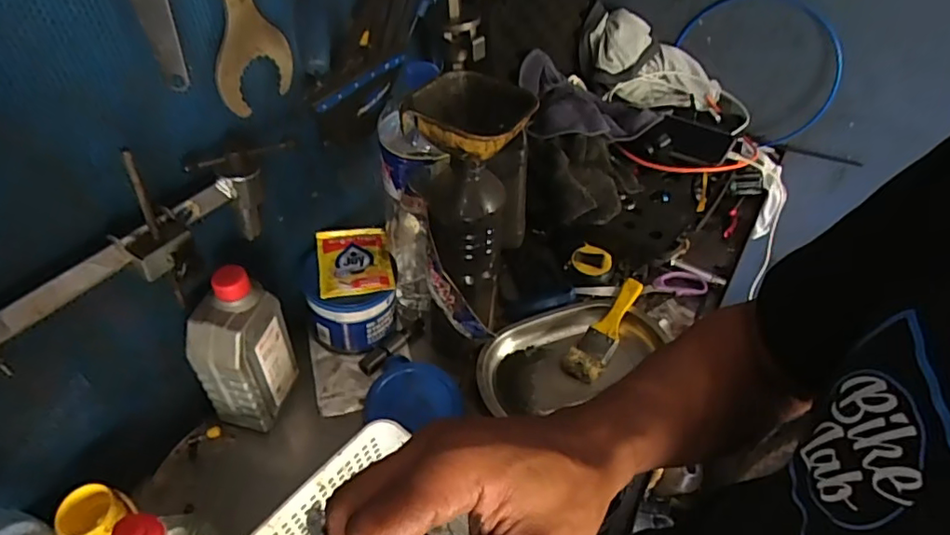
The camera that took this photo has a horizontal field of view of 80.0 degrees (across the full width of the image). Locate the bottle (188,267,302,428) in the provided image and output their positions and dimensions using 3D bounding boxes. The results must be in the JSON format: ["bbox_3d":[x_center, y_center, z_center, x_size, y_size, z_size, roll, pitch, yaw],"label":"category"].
[{"bbox_3d":[-0.221,0.078,0.546,0.054,0.168,0.085,13,48,10],"label":"bottle"}]

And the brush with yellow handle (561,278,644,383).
[{"bbox_3d":[0.155,0.070,0.666,0.044,0.018,0.143,29,67,23],"label":"brush with yellow handle"}]

